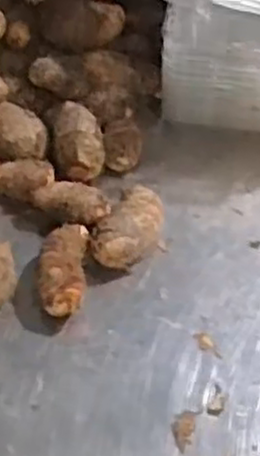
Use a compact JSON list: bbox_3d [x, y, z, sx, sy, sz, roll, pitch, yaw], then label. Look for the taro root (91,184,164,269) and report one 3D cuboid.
[{"bbox_3d":[0.000,0.002,0.659,0.049,0.044,0.081,19,56,15],"label":"taro root"}]

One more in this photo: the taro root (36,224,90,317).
[{"bbox_3d":[-0.055,0.038,0.635,0.036,0.048,0.080,1,53,2],"label":"taro root"}]

